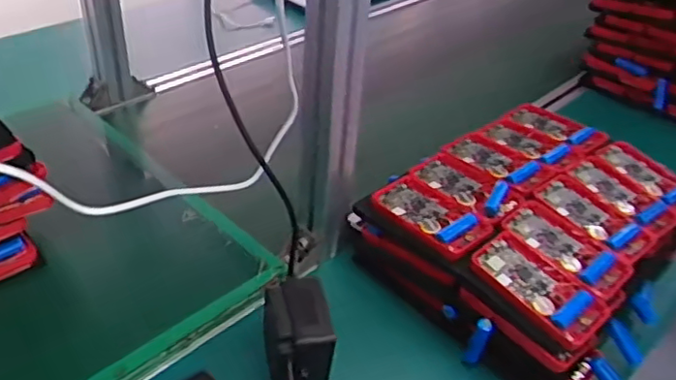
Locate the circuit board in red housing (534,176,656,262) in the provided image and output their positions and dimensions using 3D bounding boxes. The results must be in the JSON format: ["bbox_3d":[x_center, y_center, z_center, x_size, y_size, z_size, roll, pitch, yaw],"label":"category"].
[{"bbox_3d":[0.268,0.031,0.654,0.120,0.019,0.068,32,45,31],"label":"circuit board in red housing"}]

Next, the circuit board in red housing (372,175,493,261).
[{"bbox_3d":[0.098,0.027,0.644,0.121,0.014,0.063,33,45,32],"label":"circuit board in red housing"}]

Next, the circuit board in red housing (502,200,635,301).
[{"bbox_3d":[0.224,0.059,0.613,0.122,0.018,0.071,30,44,29],"label":"circuit board in red housing"}]

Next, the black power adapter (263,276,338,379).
[{"bbox_3d":[-0.037,0.129,0.555,0.057,0.066,0.089,-3,38,-10],"label":"black power adapter"}]

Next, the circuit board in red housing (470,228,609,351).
[{"bbox_3d":[0.186,0.092,0.575,0.066,0.023,0.121,-28,48,-36],"label":"circuit board in red housing"}]

